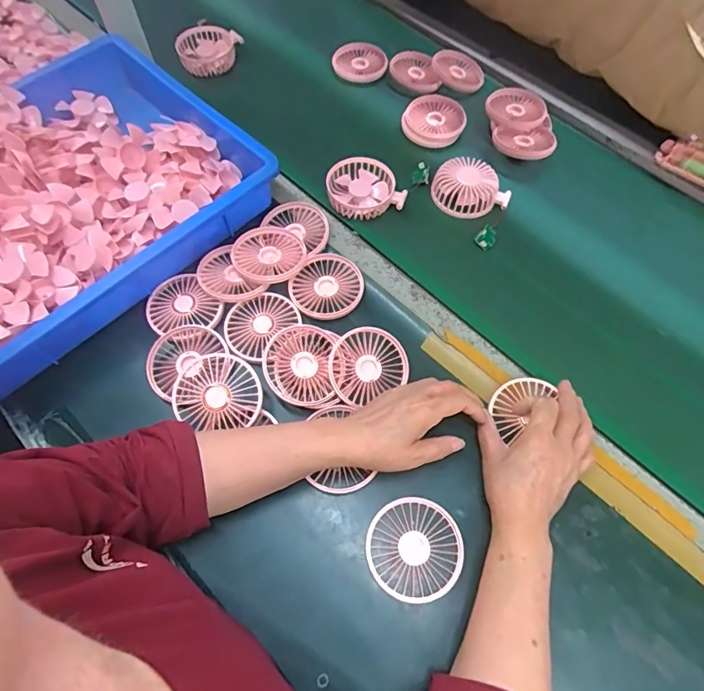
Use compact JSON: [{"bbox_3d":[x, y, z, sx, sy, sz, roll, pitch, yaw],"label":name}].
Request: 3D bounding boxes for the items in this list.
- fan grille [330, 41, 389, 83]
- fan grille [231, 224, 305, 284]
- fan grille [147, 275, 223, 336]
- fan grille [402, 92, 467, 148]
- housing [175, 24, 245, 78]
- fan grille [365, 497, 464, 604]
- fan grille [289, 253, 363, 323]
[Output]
[{"bbox_3d":[0.009,-0.466,0.756,0.086,0.016,0.084,-15,66,-8],"label":"fan grille"},{"bbox_3d":[-0.102,-0.114,0.565,0.085,0.019,0.089,0,65,-1],"label":"fan grille"},{"bbox_3d":[-0.202,-0.045,0.541,0.075,0.009,0.084,-42,72,-18],"label":"fan grille"},{"bbox_3d":[0.119,-0.337,0.691,0.086,0.029,0.083,0,65,-1],"label":"fan grille"},{"bbox_3d":[-0.231,-0.485,0.760,0.109,0.034,0.078,-22,67,-11],"label":"housing"},{"bbox_3d":[0.059,0.191,0.436,0.087,0.011,0.087,0,65,-1],"label":"fan grille"},{"bbox_3d":[-0.029,-0.072,0.560,0.081,0.011,0.091,30,68,12],"label":"fan grille"}]

